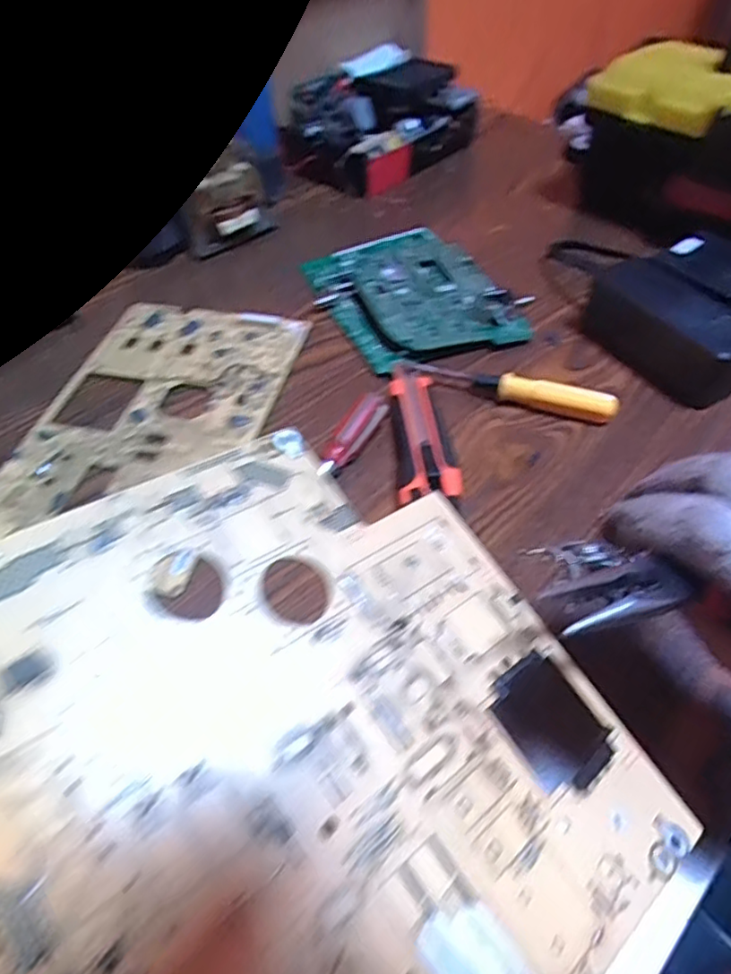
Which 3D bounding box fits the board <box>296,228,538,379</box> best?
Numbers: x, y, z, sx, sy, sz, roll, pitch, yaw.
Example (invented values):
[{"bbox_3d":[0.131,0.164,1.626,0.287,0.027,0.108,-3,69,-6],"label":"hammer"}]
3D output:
[{"bbox_3d":[0.041,-0.179,0.556,0.146,0.022,0.199,-21,53,-13],"label":"board"}]

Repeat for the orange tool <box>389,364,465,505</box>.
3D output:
[{"bbox_3d":[0.040,-0.041,0.442,0.039,0.018,0.133,-3,51,0],"label":"orange tool"}]

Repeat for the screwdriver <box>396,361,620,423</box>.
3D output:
[{"bbox_3d":[0.105,-0.077,0.470,0.165,0.022,0.017,17,54,15],"label":"screwdriver"}]

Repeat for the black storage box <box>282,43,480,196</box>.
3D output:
[{"bbox_3d":[0.027,-0.422,0.707,0.223,0.082,0.146,-29,56,-19],"label":"black storage box"}]

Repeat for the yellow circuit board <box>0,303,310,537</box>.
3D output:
[{"bbox_3d":[-0.160,-0.054,0.466,0.167,0.007,0.261,9,52,10],"label":"yellow circuit board"}]

